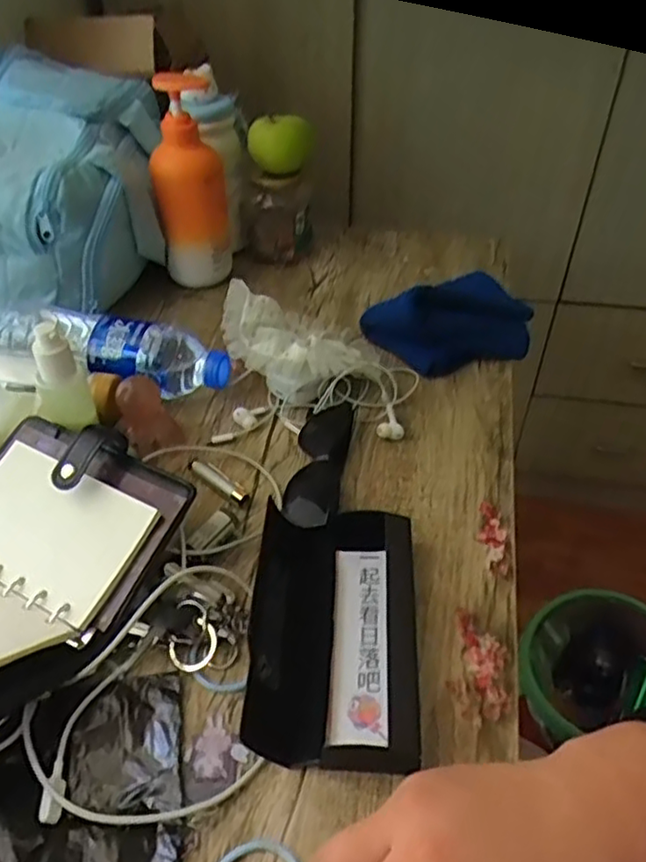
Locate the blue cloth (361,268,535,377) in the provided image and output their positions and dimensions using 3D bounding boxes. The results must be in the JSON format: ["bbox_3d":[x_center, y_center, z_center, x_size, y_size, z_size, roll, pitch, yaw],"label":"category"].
[{"bbox_3d":[0.125,-0.111,0.627,0.158,0.069,0.090,-13,44,-14],"label":"blue cloth"}]

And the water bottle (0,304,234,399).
[{"bbox_3d":[-0.191,-0.072,0.591,0.224,0.061,0.070,12,44,13],"label":"water bottle"}]

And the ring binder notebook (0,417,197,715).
[{"bbox_3d":[-0.194,0.087,0.407,0.140,0.075,0.208,20,46,21],"label":"ring binder notebook"}]

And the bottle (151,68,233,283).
[{"bbox_3d":[-0.135,-0.250,0.678,0.071,0.200,0.066,-9,43,-9],"label":"bottle"}]

